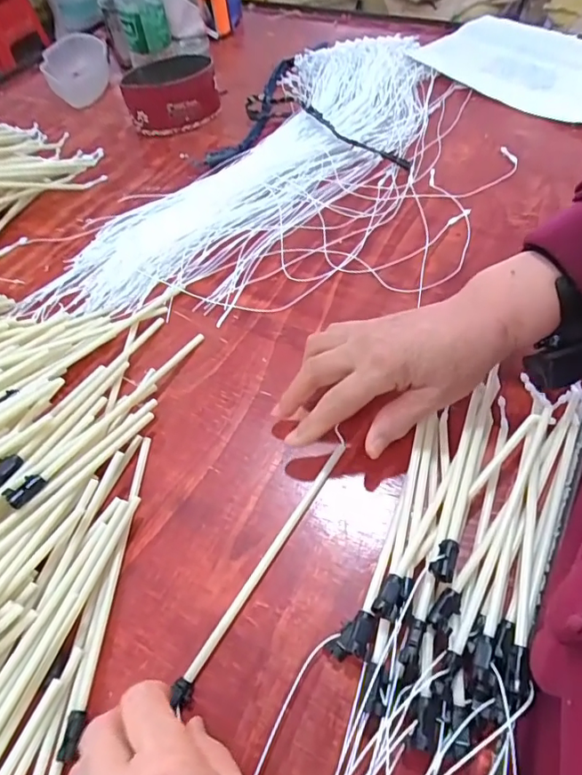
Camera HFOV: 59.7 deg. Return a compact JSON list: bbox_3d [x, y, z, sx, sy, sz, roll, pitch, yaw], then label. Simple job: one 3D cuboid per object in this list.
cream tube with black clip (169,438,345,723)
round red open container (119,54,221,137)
[{"bbox_3d":[-0.012,0.110,0.329,0.010,0.009,0.189,26,60,22],"label":"cream tube with black clip"},{"bbox_3d":[-0.157,-0.388,0.671,0.120,0.058,0.087,-16,54,-7],"label":"round red open container"}]

